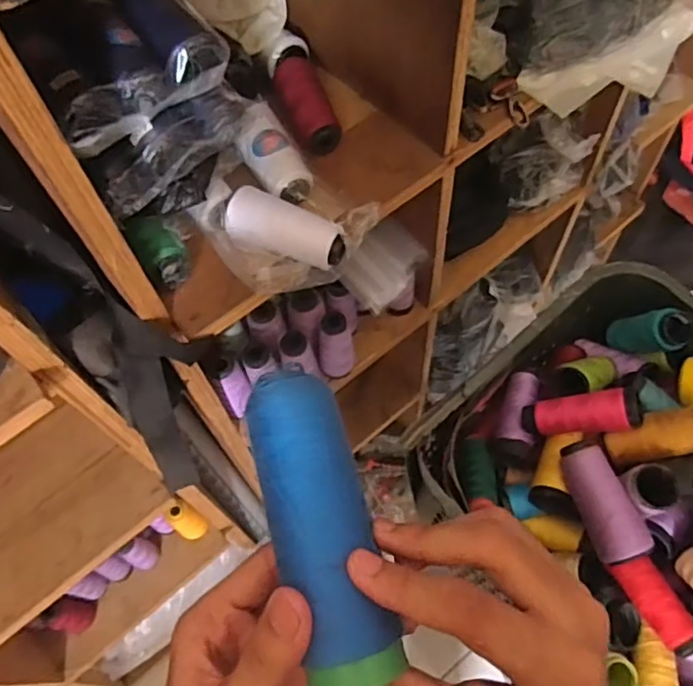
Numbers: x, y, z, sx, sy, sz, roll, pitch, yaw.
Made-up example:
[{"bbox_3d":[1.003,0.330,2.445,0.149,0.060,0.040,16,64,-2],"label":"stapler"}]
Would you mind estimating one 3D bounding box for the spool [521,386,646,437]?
[{"bbox_3d":[0.246,0.077,0.645,0.118,0.036,0.046,-12,55,37],"label":"spool"}]

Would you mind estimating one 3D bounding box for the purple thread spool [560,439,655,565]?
[{"bbox_3d":[0.254,0.154,0.611,0.053,0.058,0.122,-12,62,-3],"label":"purple thread spool"}]

